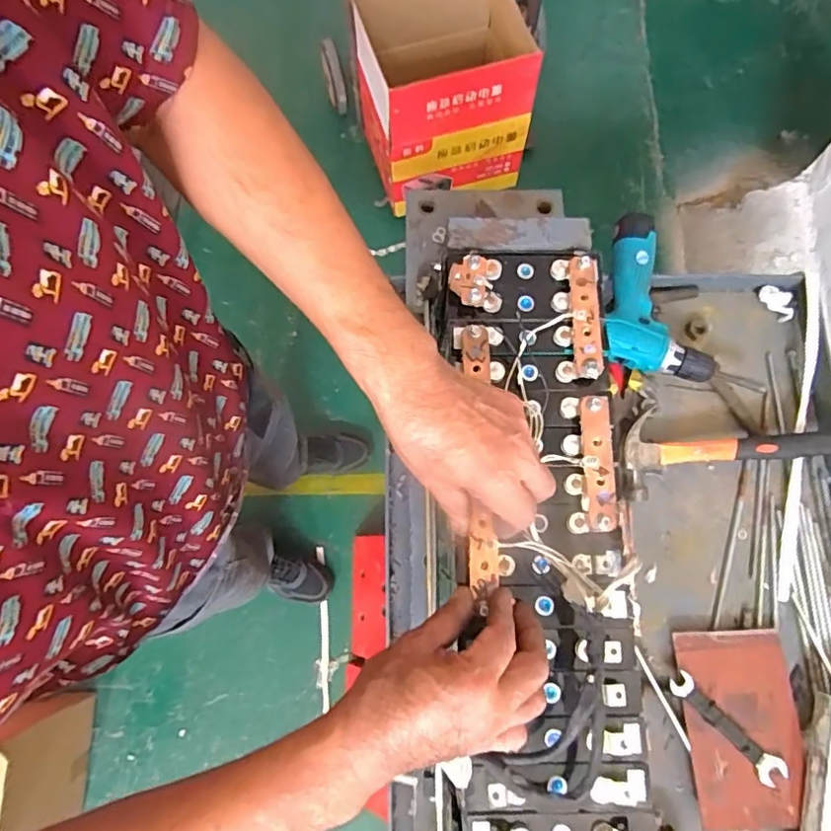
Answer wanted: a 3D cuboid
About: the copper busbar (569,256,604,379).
[{"bbox_3d":[0.146,-0.084,0.471,0.024,0.011,0.104,0,78,-1],"label":"copper busbar"}]

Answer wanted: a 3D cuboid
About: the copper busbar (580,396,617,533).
[{"bbox_3d":[0.146,0.038,0.443,0.022,0.010,0.105,0,78,-1],"label":"copper busbar"}]

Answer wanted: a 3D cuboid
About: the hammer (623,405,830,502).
[{"bbox_3d":[0.449,0.038,0.739,0.314,0.042,0.108,-5,78,-2],"label":"hammer"}]

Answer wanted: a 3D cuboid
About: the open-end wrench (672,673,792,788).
[{"bbox_3d":[0.372,0.373,0.667,0.154,0.013,0.030,44,80,8],"label":"open-end wrench"}]

